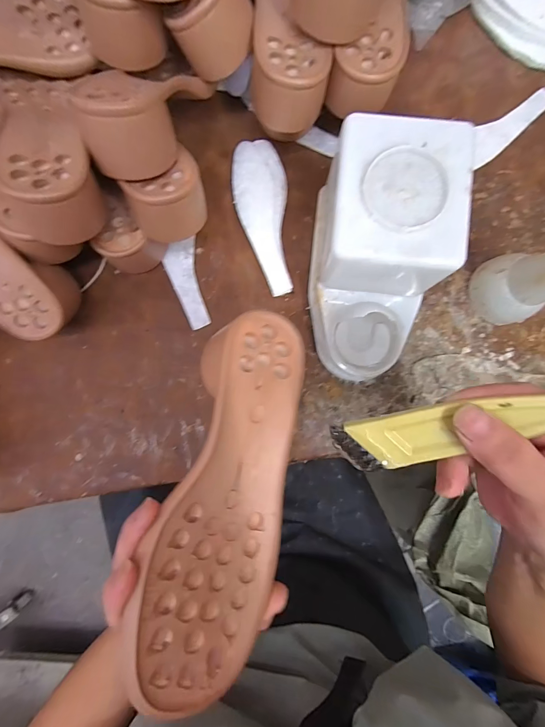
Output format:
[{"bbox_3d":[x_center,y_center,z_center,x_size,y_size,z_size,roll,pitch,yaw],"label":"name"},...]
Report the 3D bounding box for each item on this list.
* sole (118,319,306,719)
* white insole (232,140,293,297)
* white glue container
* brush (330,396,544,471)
[{"bbox_3d":[-0.029,0.081,0.227,0.086,0.046,0.237,19,79,-26],"label":"sole"},{"bbox_3d":[-0.009,-0.157,0.356,0.055,0.011,0.166,-8,88,1],"label":"white insole"},{"bbox_3d":[0.089,-0.091,0.300,0.120,0.118,0.184,-1,89,1],"label":"white glue container"},{"bbox_3d":[0.102,0.036,0.179,0.132,0.011,0.031,-14,88,18],"label":"brush"}]

